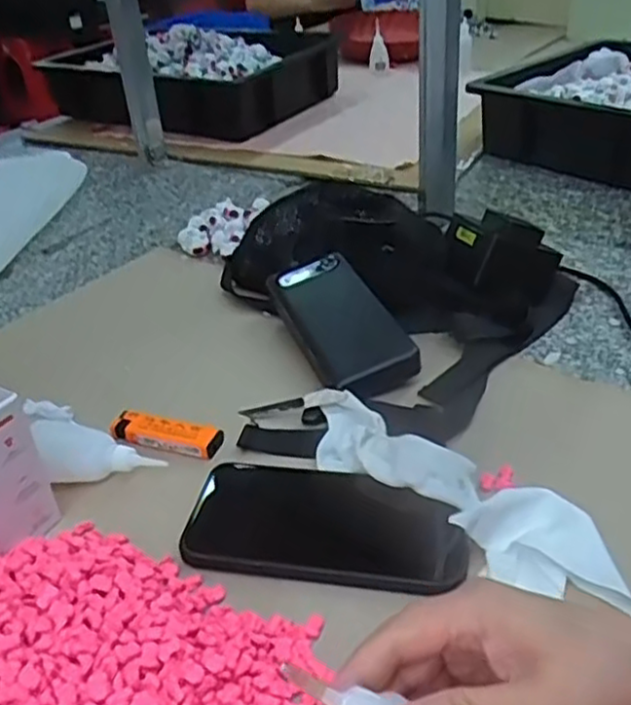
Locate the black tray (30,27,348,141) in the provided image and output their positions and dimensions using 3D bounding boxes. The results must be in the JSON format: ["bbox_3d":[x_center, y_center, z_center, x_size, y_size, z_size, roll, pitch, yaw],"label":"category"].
[{"bbox_3d":[-0.213,-0.488,1.264,0.459,0.130,0.304,16,38,28],"label":"black tray"}]

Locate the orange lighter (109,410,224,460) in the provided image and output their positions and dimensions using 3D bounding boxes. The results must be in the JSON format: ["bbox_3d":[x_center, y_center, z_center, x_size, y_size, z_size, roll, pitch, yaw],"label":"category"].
[{"bbox_3d":[-0.106,0.056,0.508,0.082,0.011,0.021,10,35,21],"label":"orange lighter"}]

